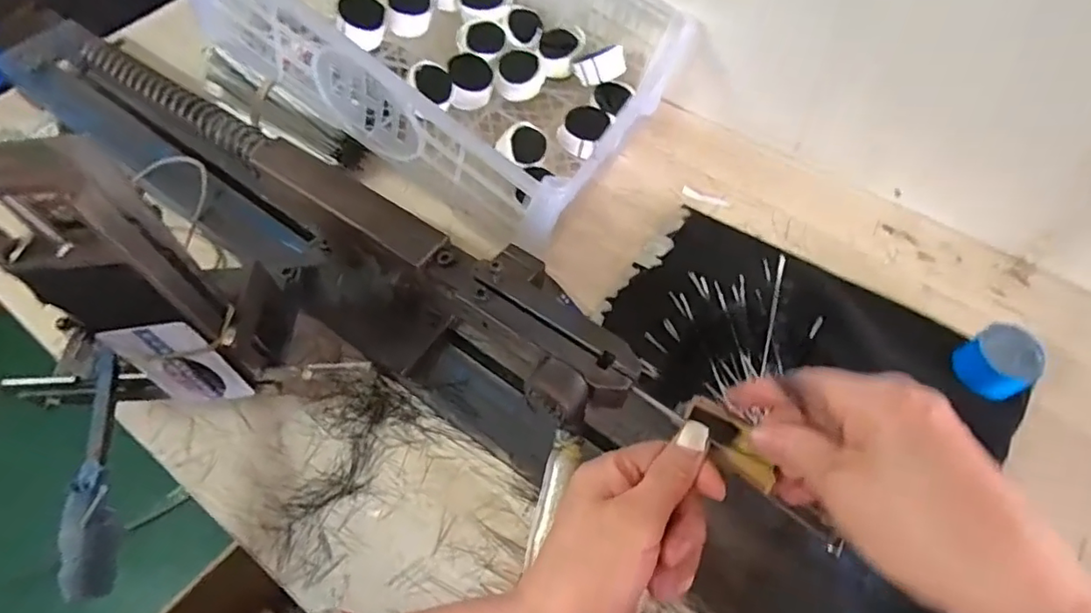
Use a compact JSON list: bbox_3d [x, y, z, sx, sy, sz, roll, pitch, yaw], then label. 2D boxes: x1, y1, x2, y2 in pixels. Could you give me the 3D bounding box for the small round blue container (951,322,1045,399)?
[{"bbox_3d":[0.364,0.046,0.458,0.052,0.039,0.050,-1,58,1],"label":"small round blue container"}]

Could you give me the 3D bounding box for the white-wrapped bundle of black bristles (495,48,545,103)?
[{"bbox_3d":[-0.026,-0.244,0.604,0.043,0.034,0.049,19,60,13],"label":"white-wrapped bundle of black bristles"}]

